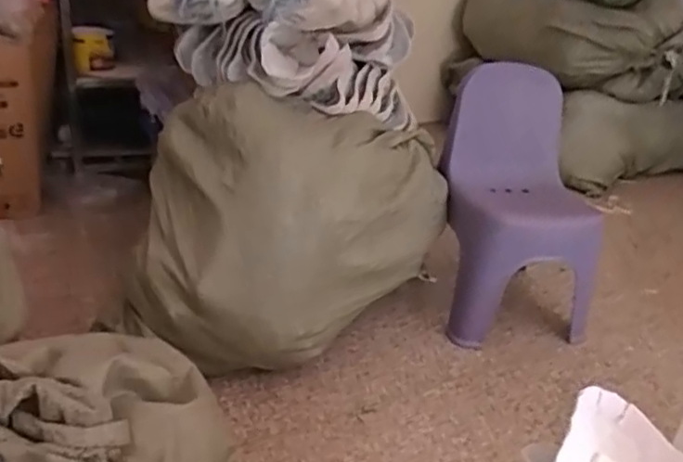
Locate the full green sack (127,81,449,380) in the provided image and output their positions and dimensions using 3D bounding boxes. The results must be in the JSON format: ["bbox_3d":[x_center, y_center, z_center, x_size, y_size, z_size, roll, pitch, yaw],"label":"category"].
[{"bbox_3d":[-0.082,-0.020,1.329,0.364,0.483,0.627,27,33,34],"label":"full green sack"}]

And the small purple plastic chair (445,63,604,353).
[{"bbox_3d":[0.417,-0.047,1.481,0.330,0.561,0.285,-2,28,-16],"label":"small purple plastic chair"}]

